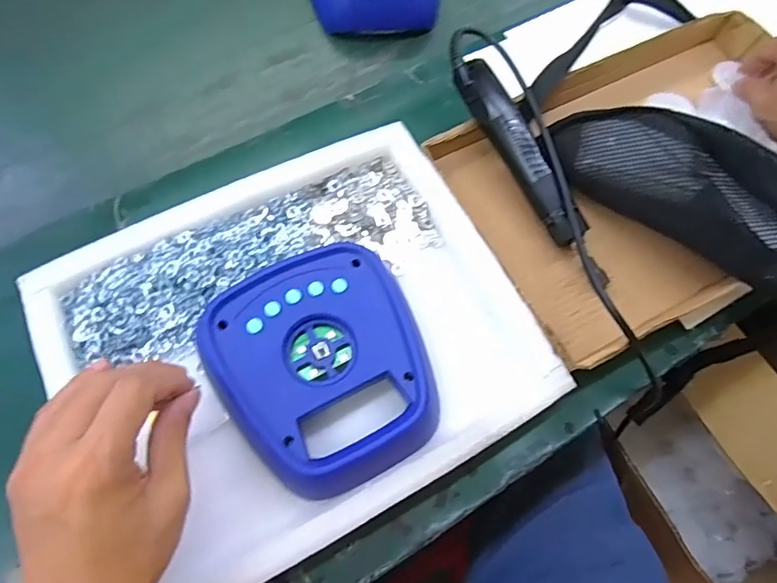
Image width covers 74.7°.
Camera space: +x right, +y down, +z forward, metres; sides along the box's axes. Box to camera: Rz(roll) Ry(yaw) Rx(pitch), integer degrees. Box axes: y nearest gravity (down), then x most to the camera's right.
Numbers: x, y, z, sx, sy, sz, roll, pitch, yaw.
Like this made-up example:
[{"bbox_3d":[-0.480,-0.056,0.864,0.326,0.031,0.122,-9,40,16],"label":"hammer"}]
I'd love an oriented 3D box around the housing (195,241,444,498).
[{"bbox_3d":[-0.048,0.058,0.393,0.149,0.042,0.174,-26,72,-12],"label":"housing"}]

